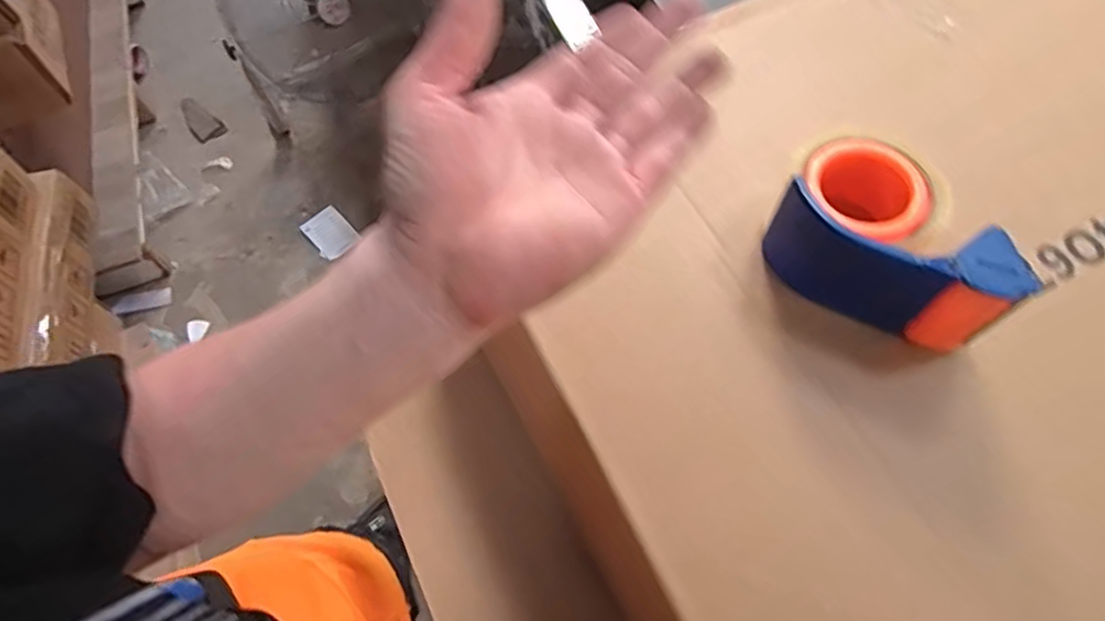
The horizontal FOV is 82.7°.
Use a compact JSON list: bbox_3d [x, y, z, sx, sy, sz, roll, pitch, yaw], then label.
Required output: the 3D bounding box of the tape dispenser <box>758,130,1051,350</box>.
[{"bbox_3d":[0.208,-0.041,0.389,0.082,0.075,0.140,-39,68,-15],"label":"tape dispenser"}]

